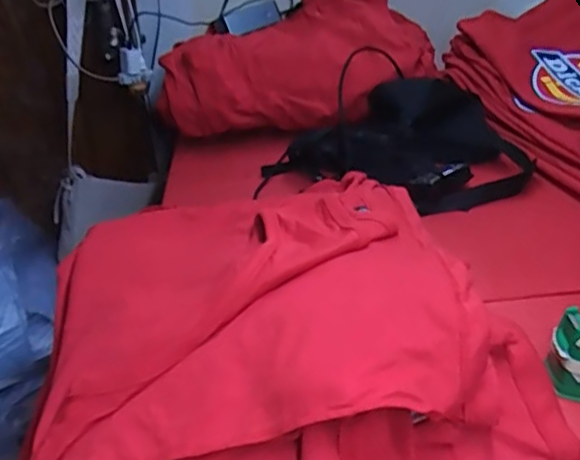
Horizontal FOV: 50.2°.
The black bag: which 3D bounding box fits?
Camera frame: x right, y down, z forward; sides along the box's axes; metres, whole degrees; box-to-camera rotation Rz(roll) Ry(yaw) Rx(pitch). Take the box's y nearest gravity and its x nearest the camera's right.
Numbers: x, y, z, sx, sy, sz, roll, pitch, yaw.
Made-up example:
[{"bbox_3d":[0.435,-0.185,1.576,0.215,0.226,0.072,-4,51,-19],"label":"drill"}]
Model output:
[{"bbox_3d":[0.179,-0.130,0.945,0.359,0.110,0.258,-13,33,-22],"label":"black bag"}]

